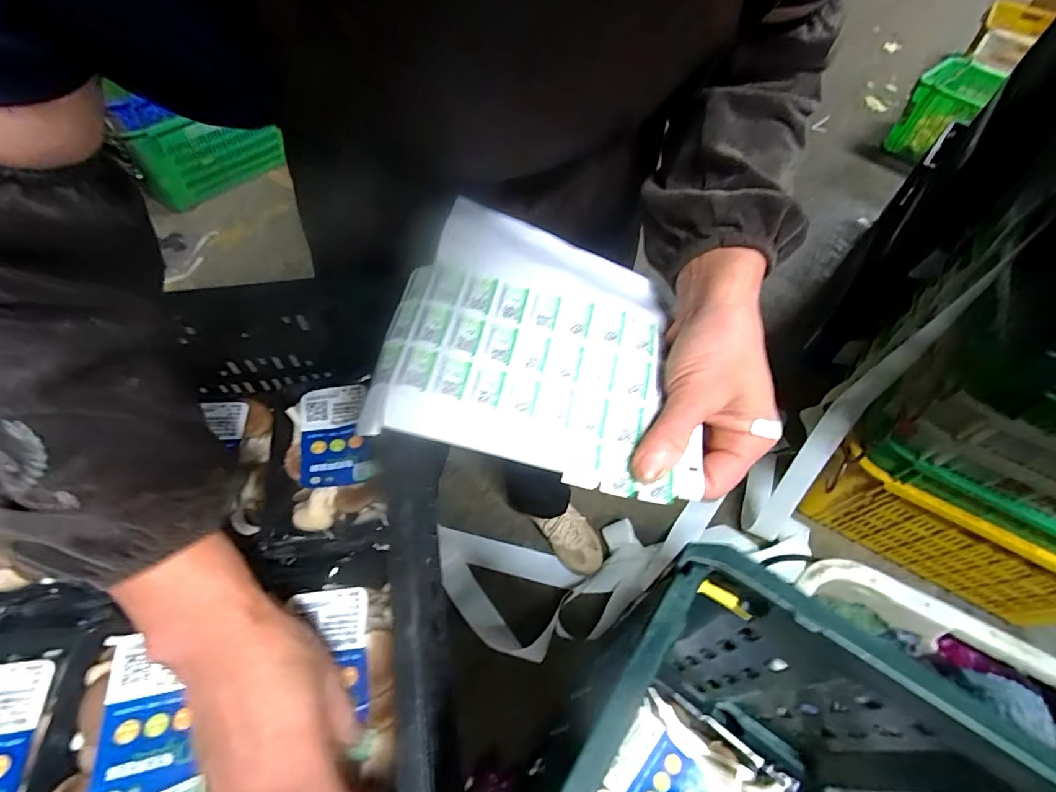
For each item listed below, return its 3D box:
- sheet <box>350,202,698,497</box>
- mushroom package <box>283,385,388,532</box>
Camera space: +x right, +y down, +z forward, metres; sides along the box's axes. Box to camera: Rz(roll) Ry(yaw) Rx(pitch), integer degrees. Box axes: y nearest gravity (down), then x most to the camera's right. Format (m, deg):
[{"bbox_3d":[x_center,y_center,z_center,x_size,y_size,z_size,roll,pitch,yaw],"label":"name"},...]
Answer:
[{"bbox_3d":[0.012,-0.038,0.280,0.178,0.043,0.160,11,55,4],"label":"sheet"},{"bbox_3d":[-0.179,0.065,0.436,0.082,0.052,0.113,-12,57,-12],"label":"mushroom package"}]

